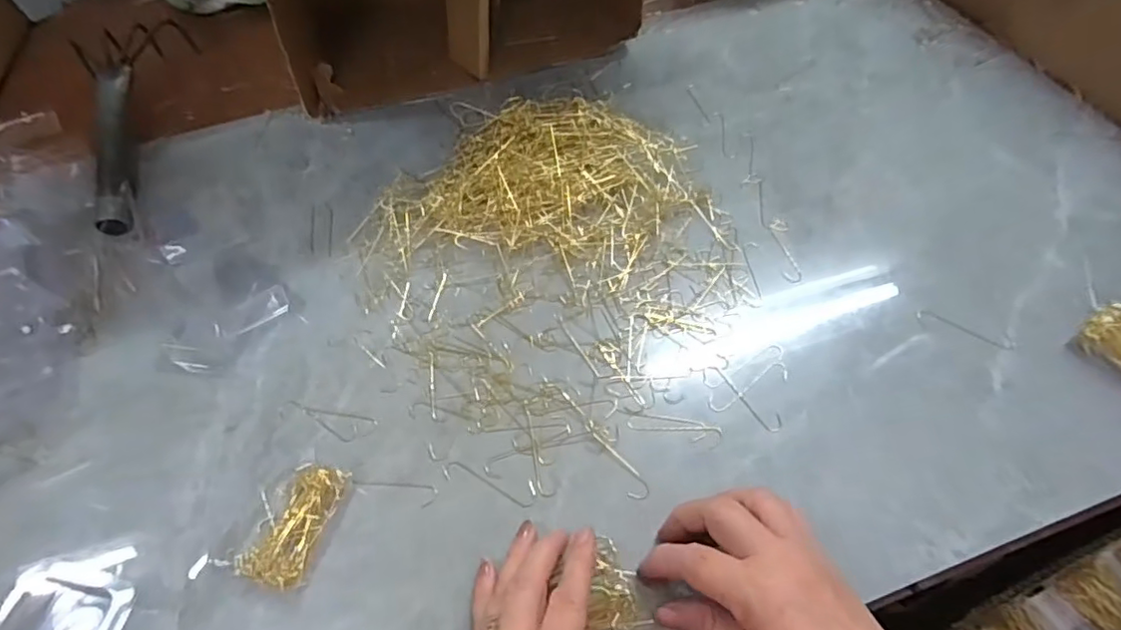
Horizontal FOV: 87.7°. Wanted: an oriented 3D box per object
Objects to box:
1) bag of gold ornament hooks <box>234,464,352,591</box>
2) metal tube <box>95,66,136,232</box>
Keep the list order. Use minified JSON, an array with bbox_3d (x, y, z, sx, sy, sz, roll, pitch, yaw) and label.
[{"bbox_3d":[-0.164,0.128,0.361,0.043,0.013,0.072,15,58,13],"label":"bag of gold ornament hooks"},{"bbox_3d":[-0.418,-0.161,0.547,0.030,0.032,0.219,-19,57,-10],"label":"metal tube"}]

